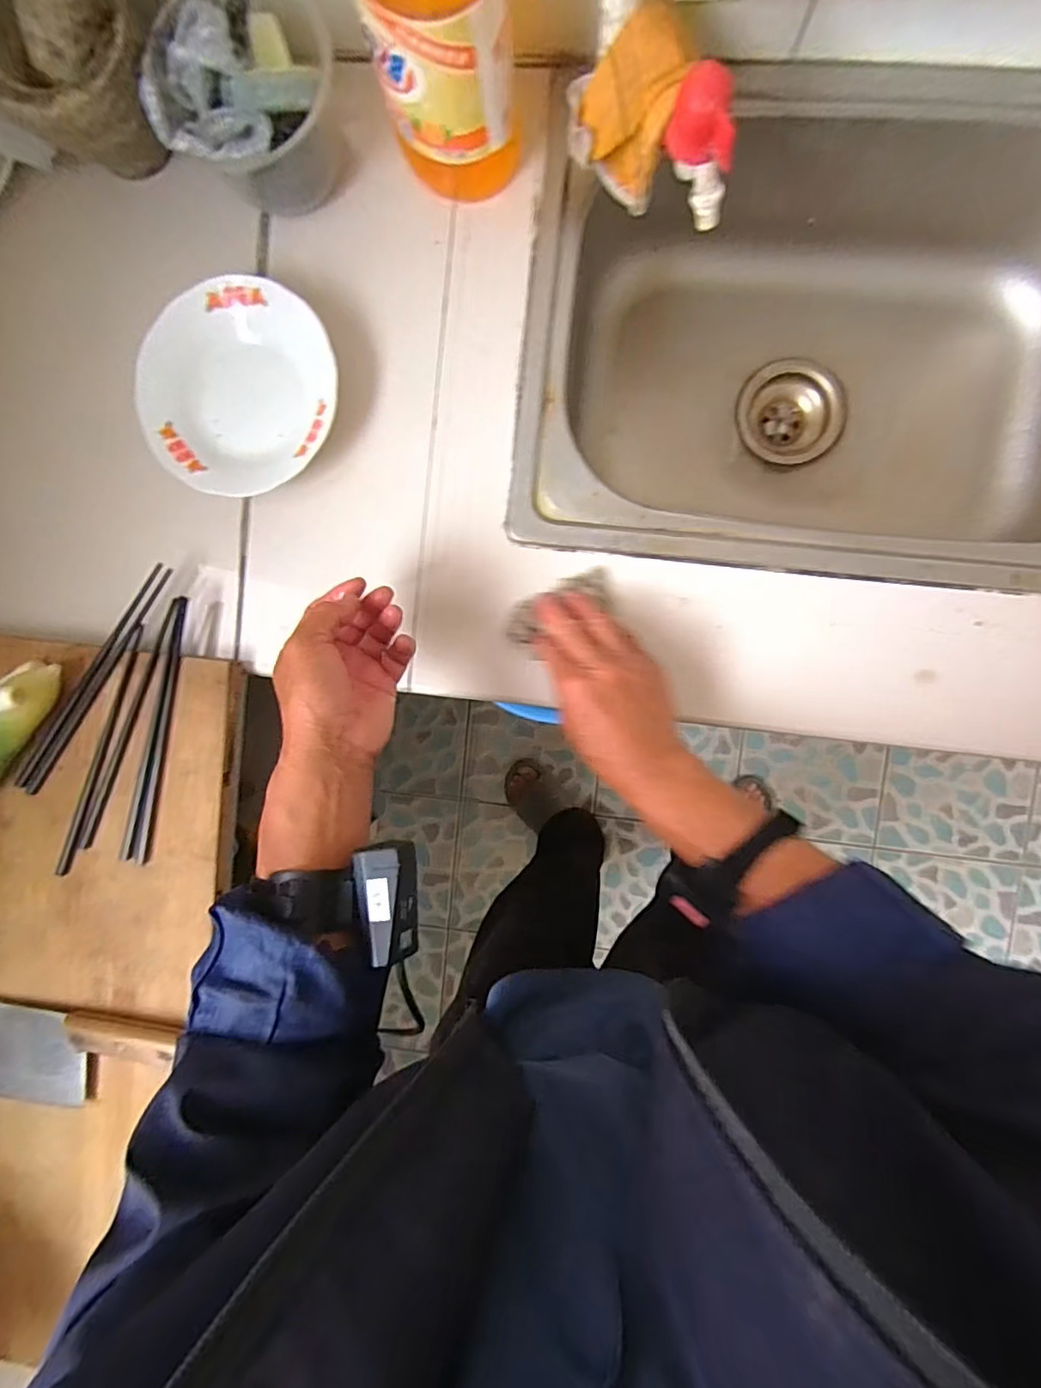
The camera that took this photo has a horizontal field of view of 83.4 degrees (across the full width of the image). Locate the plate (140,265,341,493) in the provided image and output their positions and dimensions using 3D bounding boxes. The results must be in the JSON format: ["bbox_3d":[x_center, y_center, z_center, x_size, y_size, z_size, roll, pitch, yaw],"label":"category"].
[{"bbox_3d":[-0.237,-0.254,0.493,0.166,0.040,0.168,0,94,2],"label":"plate"}]

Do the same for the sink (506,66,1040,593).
[{"bbox_3d":[0.284,-0.292,0.546,0.530,0.185,0.379,7,95,2],"label":"sink"}]

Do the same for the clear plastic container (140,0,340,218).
[{"bbox_3d":[-0.195,-0.444,0.444,0.117,0.114,0.116,0,94,2],"label":"clear plastic container"}]

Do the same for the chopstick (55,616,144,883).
[{"bbox_3d":[-0.372,0.050,0.517,0.013,0.004,0.232,20,95,0],"label":"chopstick"}]

